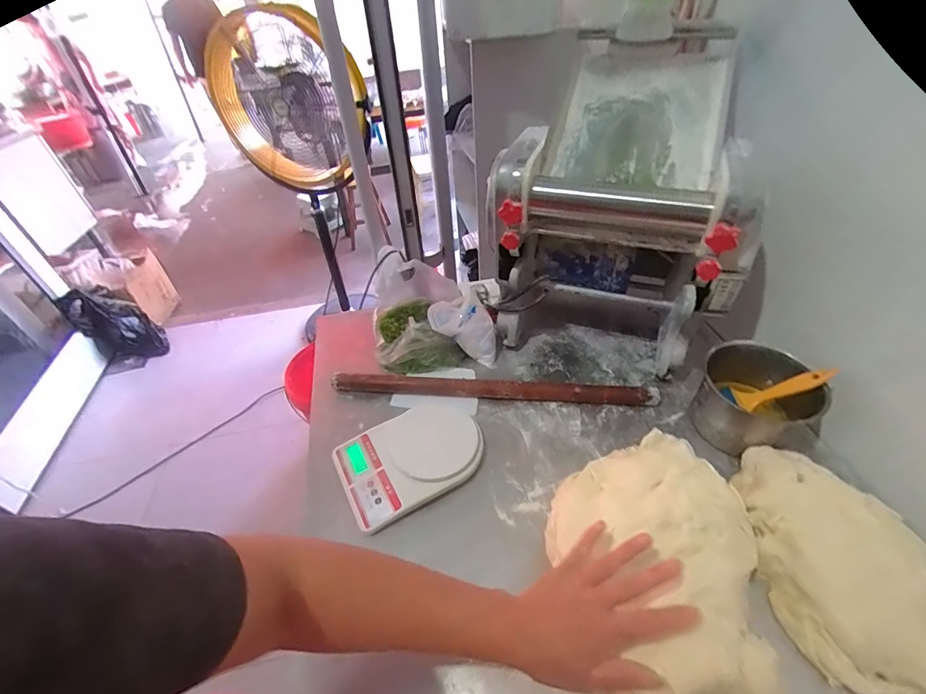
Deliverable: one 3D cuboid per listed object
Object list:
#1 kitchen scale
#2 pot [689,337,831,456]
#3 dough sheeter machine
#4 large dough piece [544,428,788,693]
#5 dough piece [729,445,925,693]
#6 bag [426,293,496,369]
[{"bbox_3d":[-0.079,0.174,0.641,0.212,0.041,0.155,-24,46,-18],"label":"kitchen scale"},{"bbox_3d":[0.437,0.083,0.628,0.147,0.114,0.145,-3,43,3],"label":"pot"},{"bbox_3d":[0.269,-0.226,0.729,0.344,0.452,0.377,10,46,17],"label":"dough sheeter machine"},{"bbox_3d":[0.227,0.255,0.454,0.201,0.117,0.289,-18,44,-12],"label":"large dough piece"},{"bbox_3d":[0.446,0.246,0.486,0.169,0.066,0.258,1,44,8],"label":"dough piece"},{"bbox_3d":[0.001,-0.031,0.776,0.119,0.145,0.068,-7,43,-1],"label":"bag"}]

